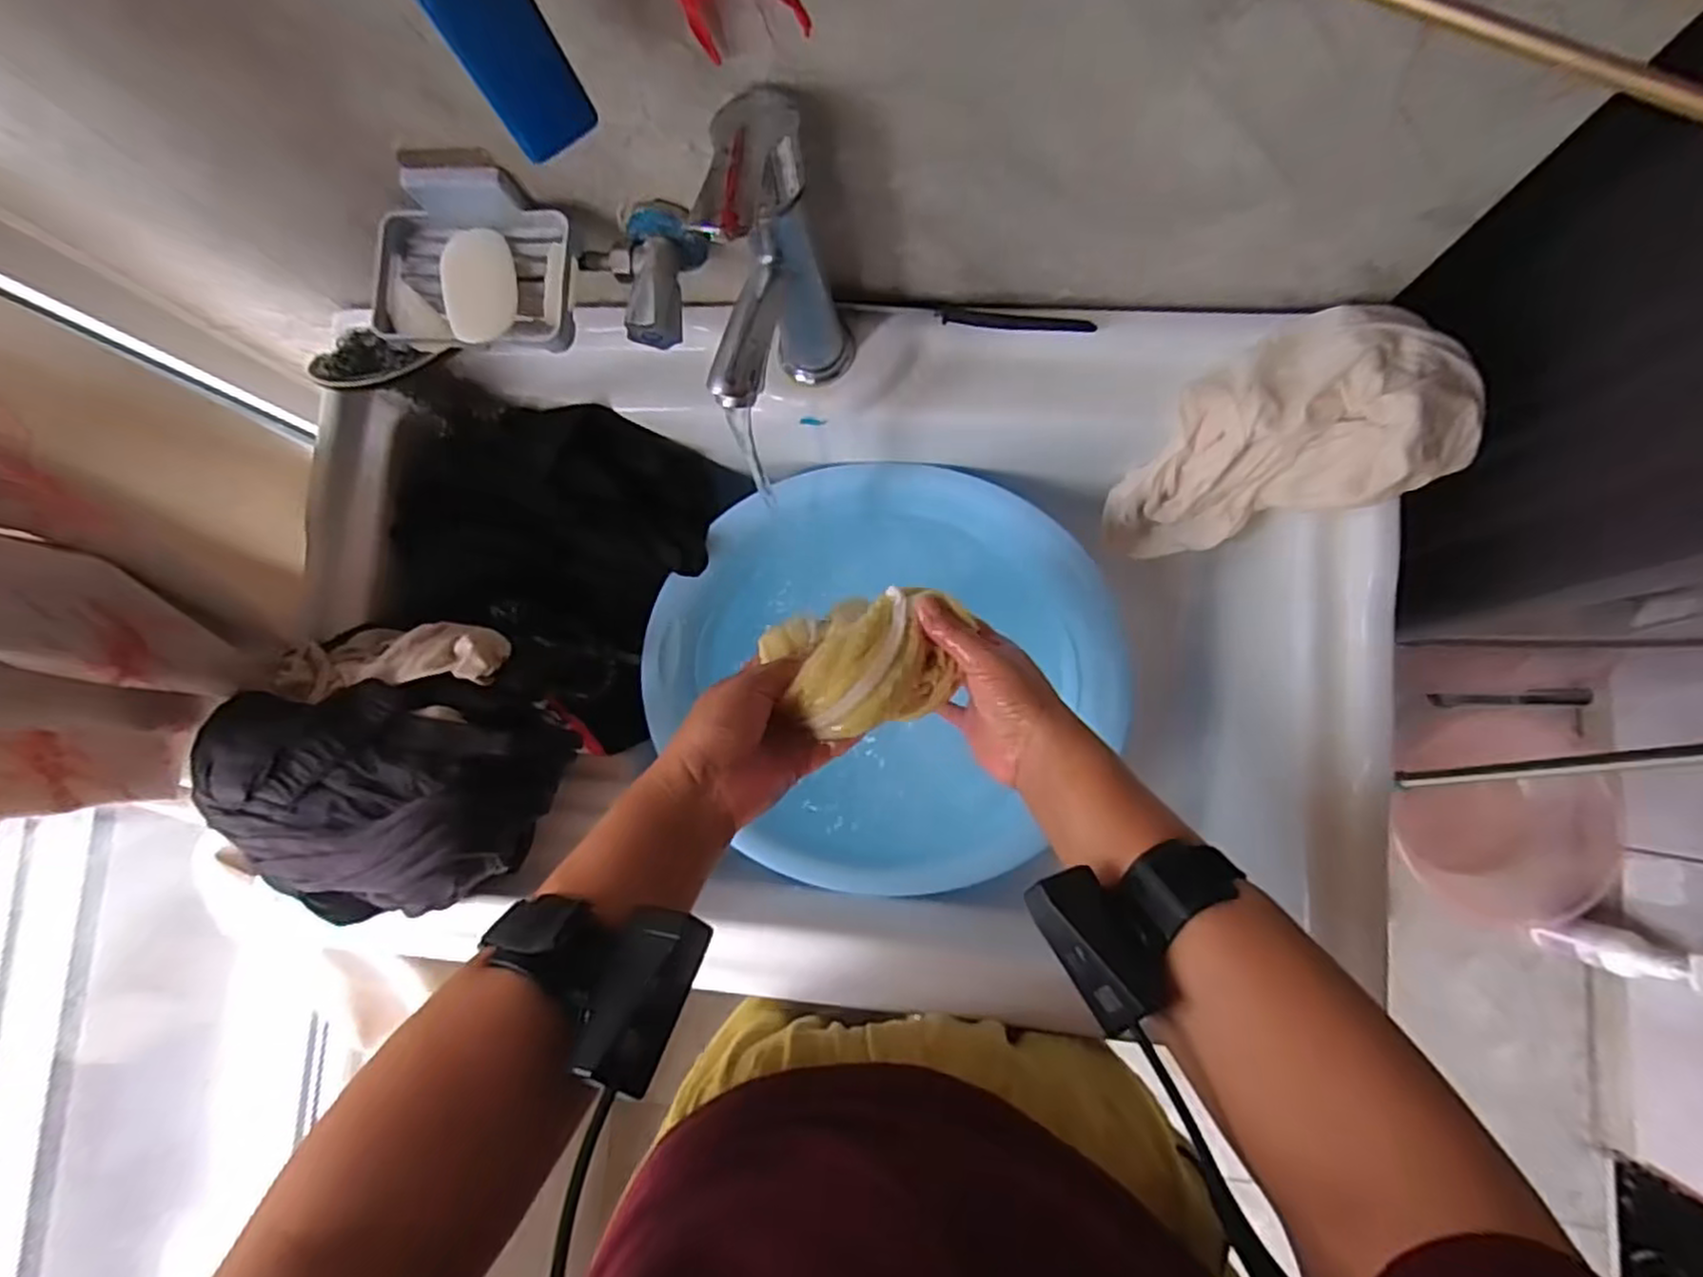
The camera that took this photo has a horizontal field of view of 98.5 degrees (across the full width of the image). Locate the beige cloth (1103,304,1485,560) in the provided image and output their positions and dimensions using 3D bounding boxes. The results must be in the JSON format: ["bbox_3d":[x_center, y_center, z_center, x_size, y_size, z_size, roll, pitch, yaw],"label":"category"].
[{"bbox_3d":[0.315,-0.135,0.561,0.194,0.202,0.123,-20,81,4],"label":"beige cloth"}]

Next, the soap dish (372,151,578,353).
[{"bbox_3d":[-0.240,-0.233,0.455,0.130,0.061,0.092,4,84,7],"label":"soap dish"}]

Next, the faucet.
[{"bbox_3d":[-0.041,-0.195,0.447,0.052,0.201,0.135,3,83,7],"label":"faucet"}]

